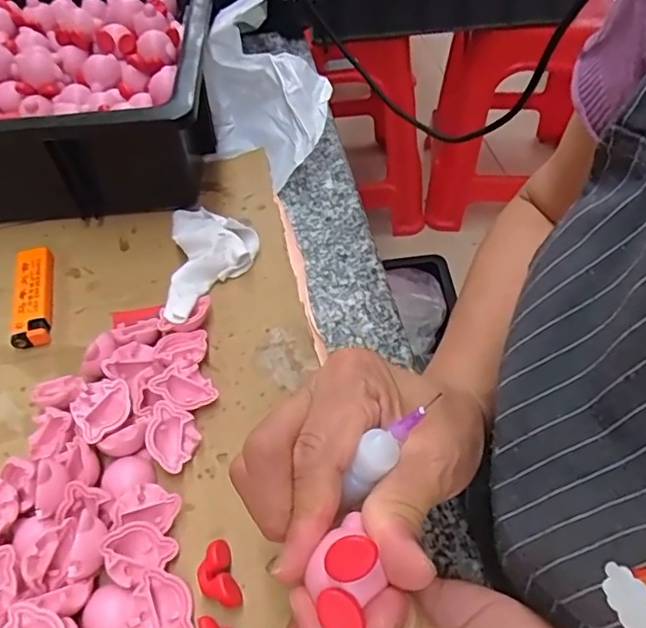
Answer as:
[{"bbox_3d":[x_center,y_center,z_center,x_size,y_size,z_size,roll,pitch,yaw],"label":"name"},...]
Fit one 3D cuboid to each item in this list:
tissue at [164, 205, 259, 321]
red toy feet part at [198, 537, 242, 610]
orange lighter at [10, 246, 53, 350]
[{"bbox_3d":[-0.075,-0.035,0.394,0.058,0.023,0.106,-6,52,-1],"label":"tissue"},{"bbox_3d":[-0.051,0.128,0.278,0.017,0.012,0.031,-18,53,-11],"label":"red toy feet part"},{"bbox_3d":[-0.196,-0.012,0.388,0.025,0.017,0.076,-11,52,-5],"label":"orange lighter"}]

